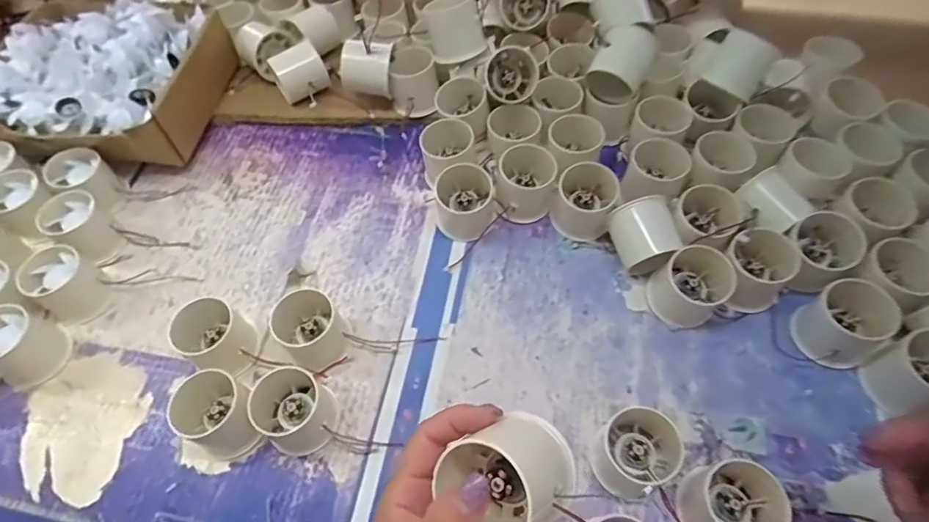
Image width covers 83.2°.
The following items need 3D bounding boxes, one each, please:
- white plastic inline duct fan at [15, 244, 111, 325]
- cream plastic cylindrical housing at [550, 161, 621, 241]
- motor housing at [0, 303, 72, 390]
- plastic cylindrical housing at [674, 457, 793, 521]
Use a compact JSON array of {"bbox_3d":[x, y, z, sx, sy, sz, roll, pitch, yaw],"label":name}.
[{"bbox_3d":[-0.362,0.022,0.473,0.058,0.046,0.054,-1,59,2],"label":"white plastic inline duct fan"},{"bbox_3d":[0.110,-0.055,0.478,0.054,0.055,0.054,-1,59,2],"label":"cream plastic cylindrical housing"},{"bbox_3d":[-0.376,0.072,0.441,0.053,0.051,0.055,18,62,14],"label":"motor housing"},{"bbox_3d":[0.178,0.163,0.347,0.057,0.046,0.053,-1,59,2],"label":"plastic cylindrical housing"}]

